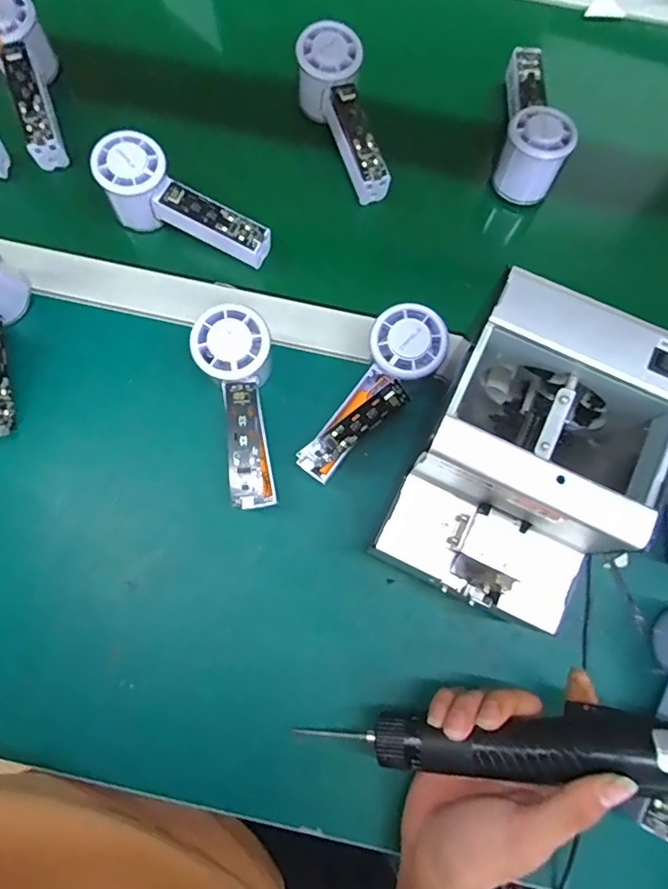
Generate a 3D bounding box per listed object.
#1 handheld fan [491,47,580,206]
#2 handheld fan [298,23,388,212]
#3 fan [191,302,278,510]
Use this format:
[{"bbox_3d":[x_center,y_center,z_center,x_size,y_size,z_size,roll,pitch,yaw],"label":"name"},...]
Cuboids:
[{"bbox_3d":[0.184,-0.304,0.481,0.054,0.057,0.146,10,77,2],"label":"handheld fan"},{"bbox_3d":[0.010,-0.295,0.480,0.053,0.046,0.153,-20,90,-5],"label":"handheld fan"},{"bbox_3d":[-0.066,-0.026,0.398,0.052,0.057,0.145,-10,77,-6],"label":"fan"}]

